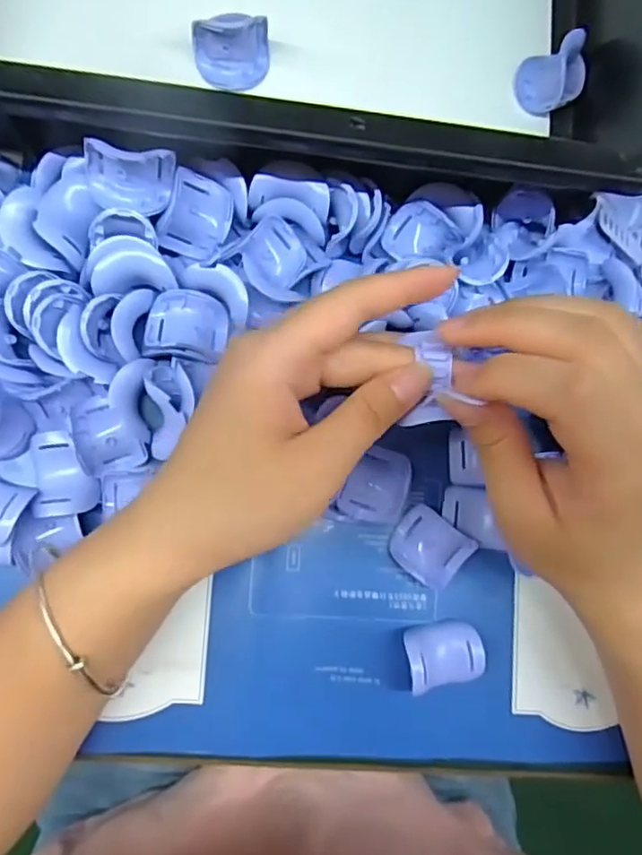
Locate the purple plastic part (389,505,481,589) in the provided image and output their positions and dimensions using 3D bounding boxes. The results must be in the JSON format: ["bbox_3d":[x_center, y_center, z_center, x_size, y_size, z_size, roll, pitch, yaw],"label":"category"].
[{"bbox_3d":[0.054,0.059,0.304,0.037,0.012,0.031,37,80,-1],"label":"purple plastic part"}]

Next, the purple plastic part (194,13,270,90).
[{"bbox_3d":[-0.043,-0.184,0.306,0.036,0.028,0.023,-5,83,-7],"label":"purple plastic part"}]

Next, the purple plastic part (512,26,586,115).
[{"bbox_3d":[0.121,-0.184,0.323,0.032,0.022,0.036,40,80,0],"label":"purple plastic part"}]

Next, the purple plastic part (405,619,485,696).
[{"bbox_3d":[0.058,0.107,0.297,0.037,0.020,0.026,-9,84,-7],"label":"purple plastic part"}]

